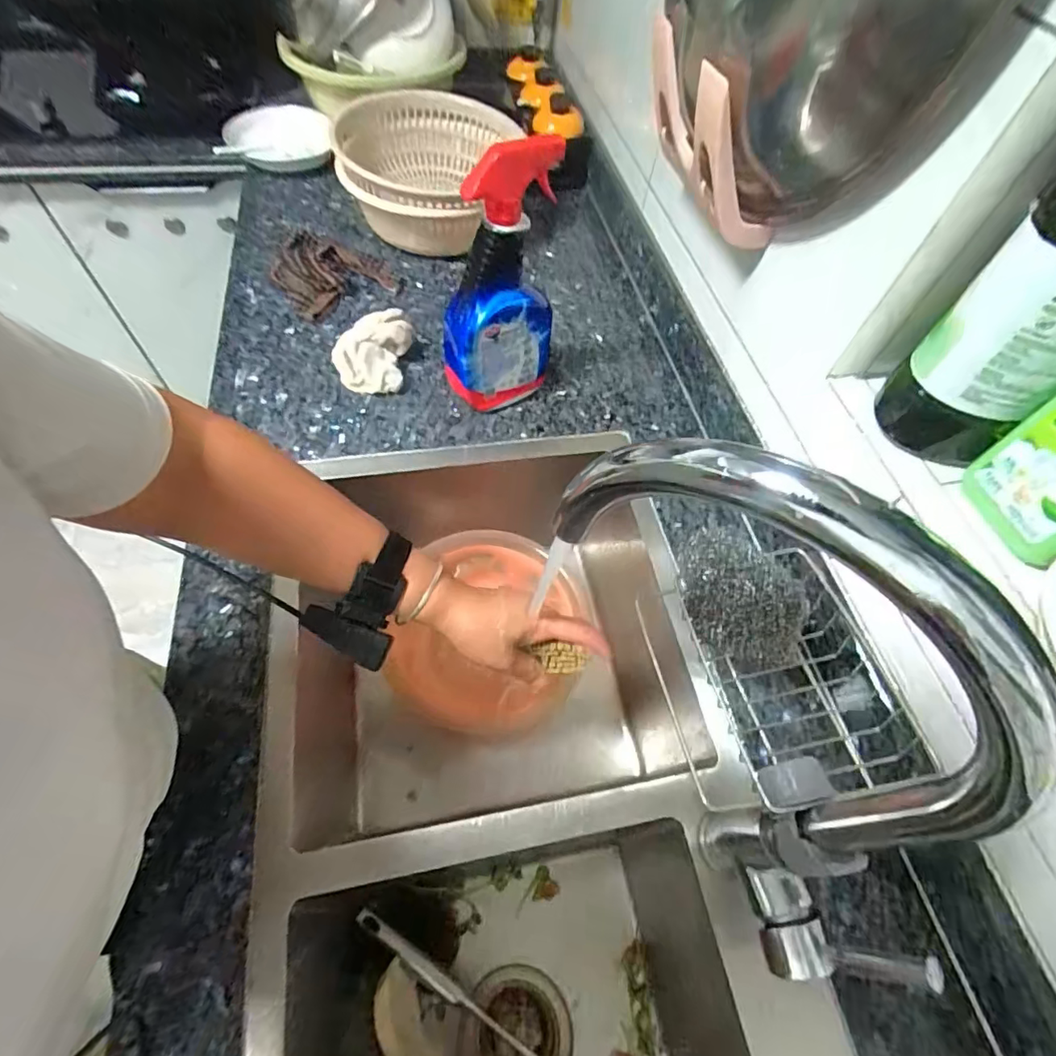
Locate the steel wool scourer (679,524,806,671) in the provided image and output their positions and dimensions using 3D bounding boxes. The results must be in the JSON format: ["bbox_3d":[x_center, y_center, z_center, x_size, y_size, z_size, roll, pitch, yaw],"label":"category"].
[{"bbox_3d":[0.159,0.056,0.397,0.107,0.084,0.047,31,61,14],"label":"steel wool scourer"}]

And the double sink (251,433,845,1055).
[{"bbox_3d":[-0.037,0.288,0.548,0.442,0.255,0.751,-2,59,-6],"label":"double sink"}]

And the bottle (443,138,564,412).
[{"bbox_3d":[-0.030,-0.242,0.559,0.117,0.288,0.053,-5,59,-8],"label":"bottle"}]

